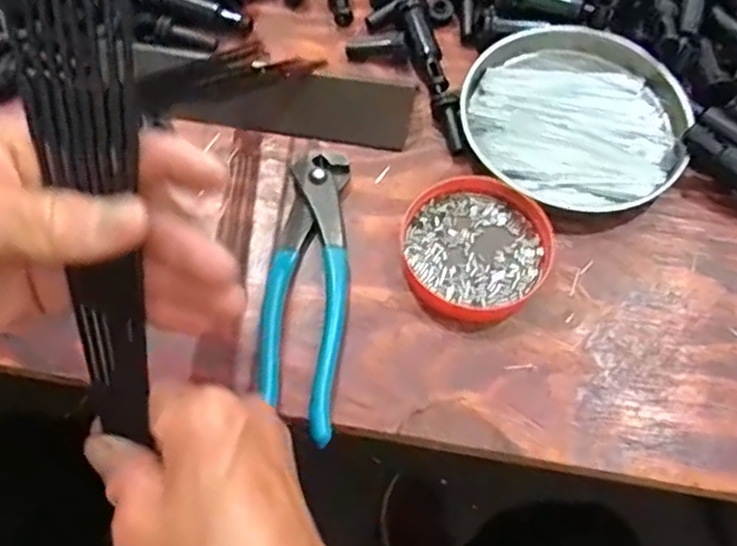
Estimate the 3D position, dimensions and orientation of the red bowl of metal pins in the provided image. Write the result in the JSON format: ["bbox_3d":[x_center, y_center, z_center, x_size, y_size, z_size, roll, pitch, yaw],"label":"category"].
[{"bbox_3d":[0.057,-0.014,0.363,0.079,0.018,0.077,0,61,-1],"label":"red bowl of metal pins"}]

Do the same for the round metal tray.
[{"bbox_3d":[0.124,-0.093,0.399,0.127,0.021,0.129,0,61,-1],"label":"round metal tray"}]

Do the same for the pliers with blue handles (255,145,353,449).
[{"bbox_3d":[-0.032,0.002,0.352,0.041,0.015,0.169,4,61,1],"label":"pliers with blue handles"}]

